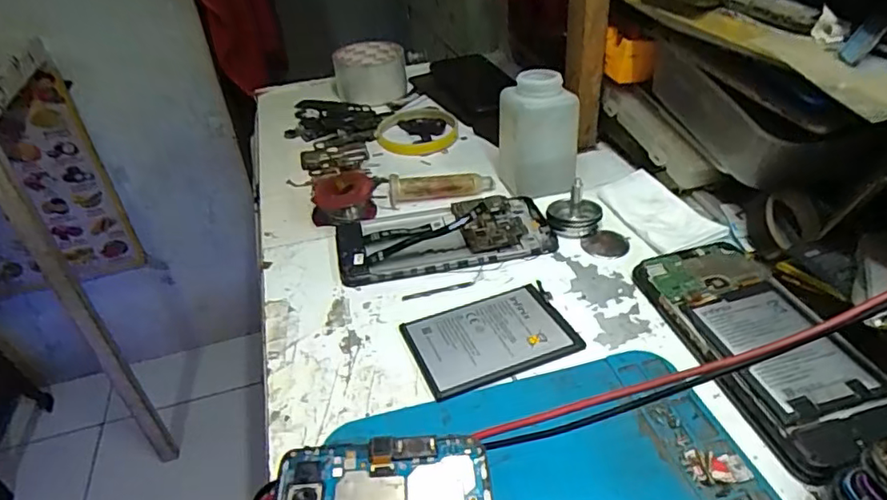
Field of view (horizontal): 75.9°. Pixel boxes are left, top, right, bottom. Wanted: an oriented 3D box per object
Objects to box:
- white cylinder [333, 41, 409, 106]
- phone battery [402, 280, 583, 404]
[{"bbox_3d":[-0.088,-0.212,0.673,0.083,0.045,0.102,-9,37,-5],"label":"white cylinder"},{"bbox_3d":[0.029,0.052,0.345,0.096,0.005,0.065,-18,39,-16],"label":"phone battery"}]

